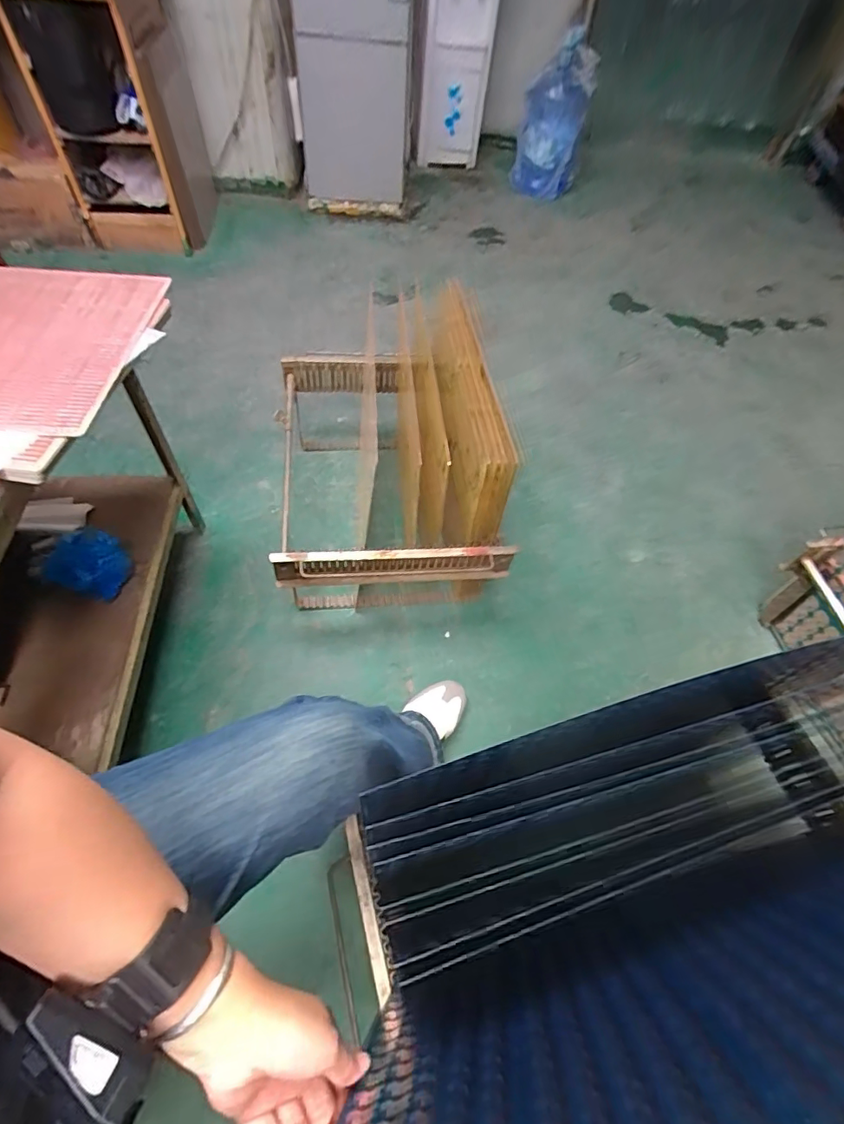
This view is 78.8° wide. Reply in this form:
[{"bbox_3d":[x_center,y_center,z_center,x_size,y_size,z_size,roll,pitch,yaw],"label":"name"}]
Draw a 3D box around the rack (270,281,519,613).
[{"bbox_3d":[-0.080,-0.240,1.059,0.402,0.389,0.622,-3,56,-6],"label":"rack"}]

